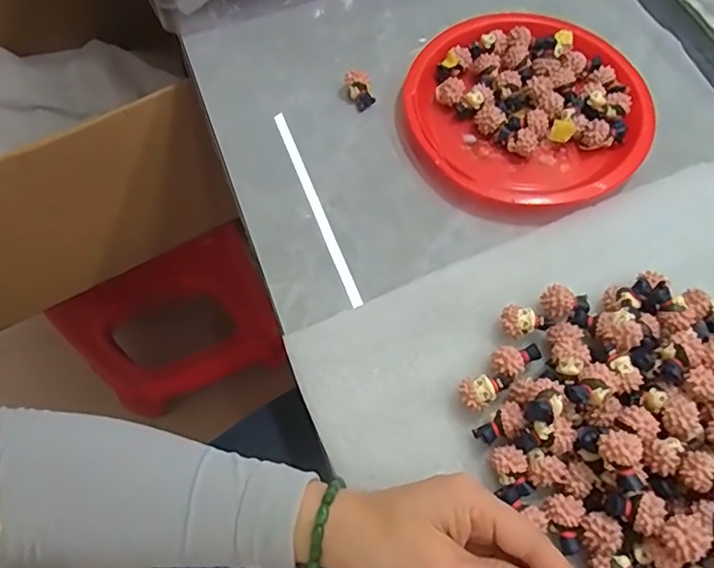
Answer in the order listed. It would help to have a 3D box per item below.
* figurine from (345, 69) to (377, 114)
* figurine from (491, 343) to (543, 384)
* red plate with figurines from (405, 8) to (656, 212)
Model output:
[{"bbox_3d":[0.003,-0.151,0.430,0.017,0.020,0.024,-28,68,-12],"label":"figurine"},{"bbox_3d":[0.097,0.047,0.342,0.031,0.017,0.019,-33,69,-14],"label":"figurine"},{"bbox_3d":[0.131,-0.138,0.430,0.176,0.021,0.183,0,65,0],"label":"red plate with figurines"}]

